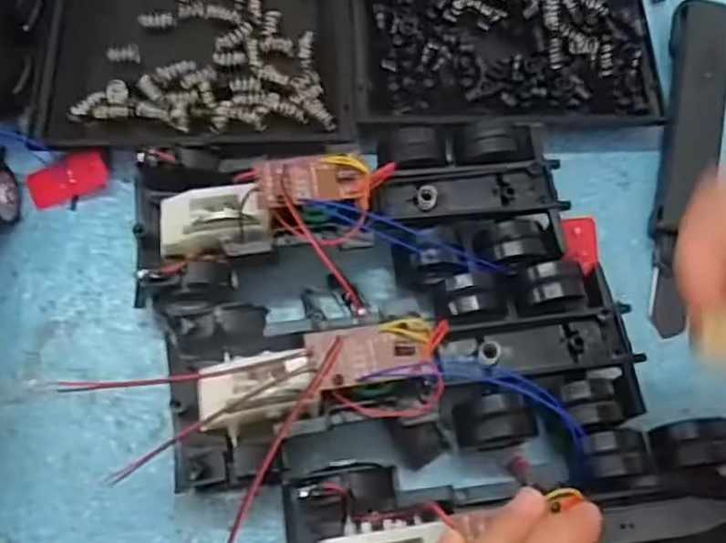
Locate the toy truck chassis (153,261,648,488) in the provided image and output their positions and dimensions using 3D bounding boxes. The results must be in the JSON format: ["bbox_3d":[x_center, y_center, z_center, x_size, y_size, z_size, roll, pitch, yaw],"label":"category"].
[{"bbox_3d":[0.019,0.042,0.286,0.192,0.057,0.085,-3,69,-4],"label":"toy truck chassis"}]

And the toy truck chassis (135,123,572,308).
[{"bbox_3d":[-0.006,-0.030,0.311,0.190,0.049,0.082,-6,70,-5],"label":"toy truck chassis"}]

